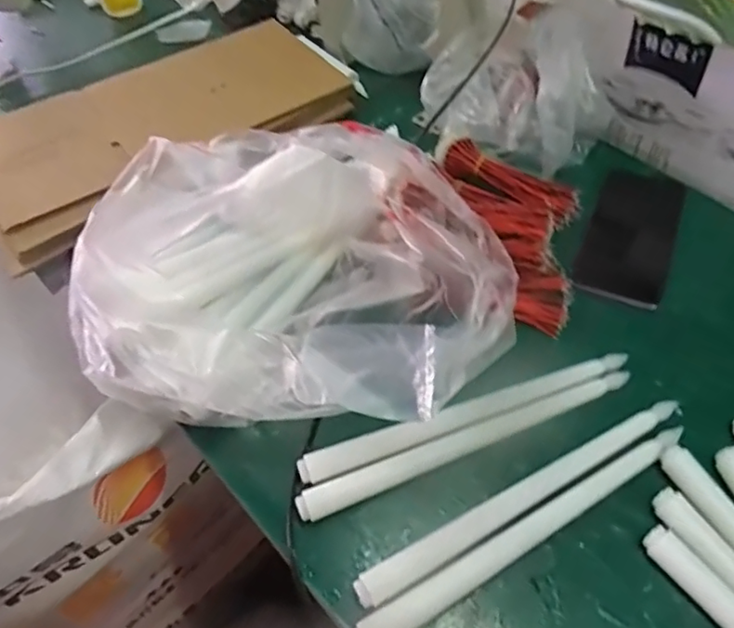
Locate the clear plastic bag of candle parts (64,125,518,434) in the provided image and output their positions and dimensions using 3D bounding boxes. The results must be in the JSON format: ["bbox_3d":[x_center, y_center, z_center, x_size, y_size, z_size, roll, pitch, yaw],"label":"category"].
[{"bbox_3d":[-0.045,-0.045,0.445,0.307,0.087,0.271,10,54,8],"label":"clear plastic bag of candle parts"}]

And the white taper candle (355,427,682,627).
[{"bbox_3d":[0.102,0.137,0.366,0.247,0.016,0.018,-26,57,-17],"label":"white taper candle"}]

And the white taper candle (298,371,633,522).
[{"bbox_3d":[0.072,0.089,0.408,0.251,0.015,0.018,-19,55,-13],"label":"white taper candle"}]

